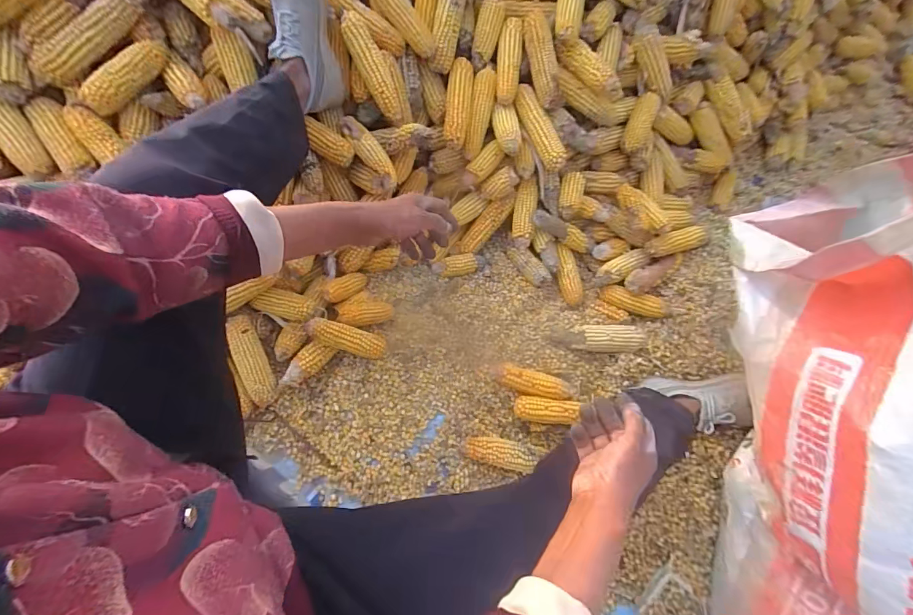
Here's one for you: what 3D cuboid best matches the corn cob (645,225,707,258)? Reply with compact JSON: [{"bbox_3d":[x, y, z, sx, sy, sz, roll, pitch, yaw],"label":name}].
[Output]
[{"bbox_3d":[0.468,-0.142,0.827,0.193,0.038,0.044,-15,69,-24],"label":"corn cob"}]

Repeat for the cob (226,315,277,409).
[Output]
[{"bbox_3d":[-0.355,0.095,0.682,0.040,0.047,0.164,-17,104,-9],"label":"cob"}]

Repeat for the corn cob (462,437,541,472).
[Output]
[{"bbox_3d":[0.079,0.256,0.692,0.125,0.037,0.047,11,68,2],"label":"corn cob"}]

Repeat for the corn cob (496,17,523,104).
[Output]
[{"bbox_3d":[0.098,-0.460,0.723,0.044,0.036,0.156,4,94,-1],"label":"corn cob"}]

